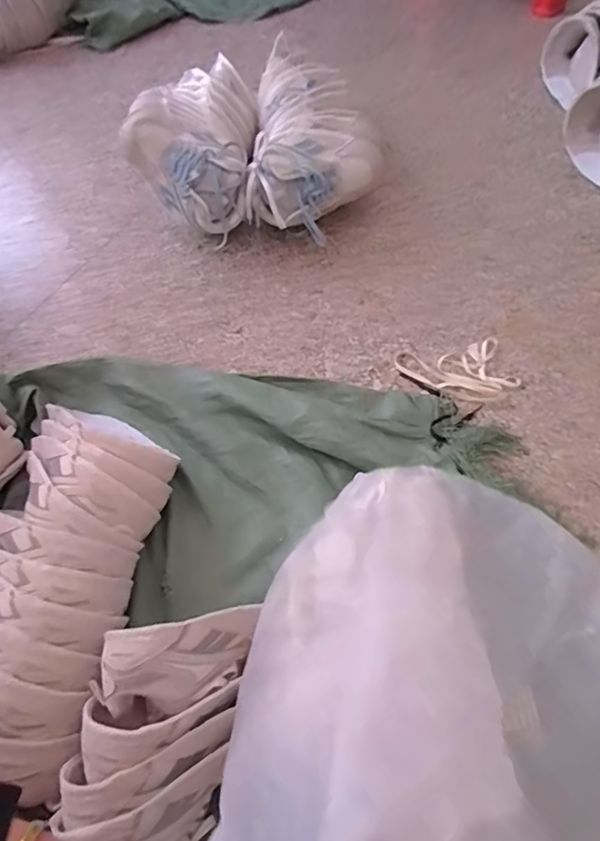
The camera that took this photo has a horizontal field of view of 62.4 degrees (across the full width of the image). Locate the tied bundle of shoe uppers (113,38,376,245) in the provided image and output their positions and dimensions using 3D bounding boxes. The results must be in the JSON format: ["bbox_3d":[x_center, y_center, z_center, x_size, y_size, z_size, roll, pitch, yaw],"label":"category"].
[{"bbox_3d":[-0.077,-0.531,0.951,0.440,0.182,0.387,-3,61,-2],"label":"tied bundle of shoe uppers"}]

